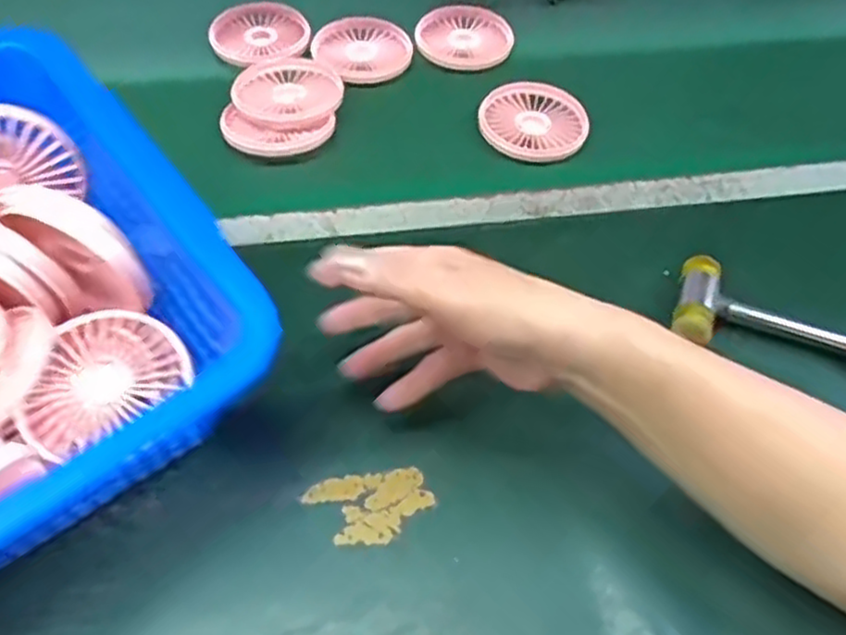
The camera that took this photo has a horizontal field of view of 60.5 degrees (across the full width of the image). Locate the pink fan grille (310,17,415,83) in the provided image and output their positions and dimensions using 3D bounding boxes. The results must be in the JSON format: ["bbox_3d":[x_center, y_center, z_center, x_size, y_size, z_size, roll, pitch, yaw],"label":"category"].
[{"bbox_3d":[-0.052,-0.240,0.646,0.088,0.011,0.088,1,53,-2],"label":"pink fan grille"}]

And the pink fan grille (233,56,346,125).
[{"bbox_3d":[-0.109,-0.187,0.598,0.082,0.014,0.083,1,53,-2],"label":"pink fan grille"}]

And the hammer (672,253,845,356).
[{"bbox_3d":[0.283,0.020,0.458,0.239,0.025,0.059,17,55,10],"label":"hammer"}]

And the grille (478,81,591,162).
[{"bbox_3d":[0.093,-0.164,0.597,0.085,0.013,0.089,22,56,13],"label":"grille"}]

